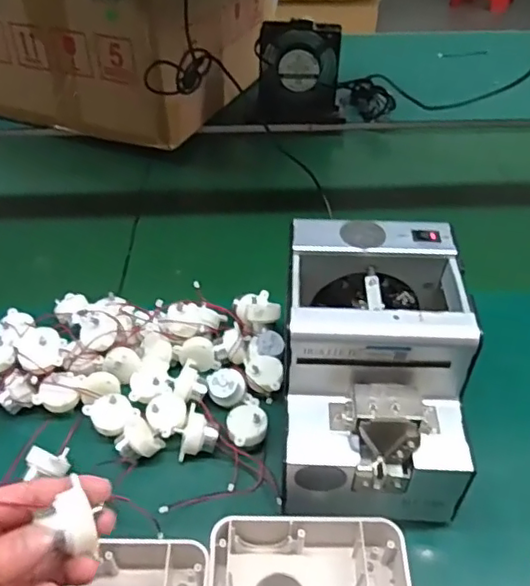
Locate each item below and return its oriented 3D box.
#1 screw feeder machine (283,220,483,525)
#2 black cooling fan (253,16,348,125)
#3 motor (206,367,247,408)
[{"bbox_3d":[0.079,0.060,0.444,0.129,0.152,0.178,2,43,3],"label":"screw feeder machine"},{"bbox_3d":[0.050,-0.333,0.886,0.132,0.149,0.034,2,30,2],"label":"black cooling fan"},{"bbox_3d":[-0.033,0.081,0.501,0.034,0.020,0.032,-8,70,5],"label":"motor"}]

